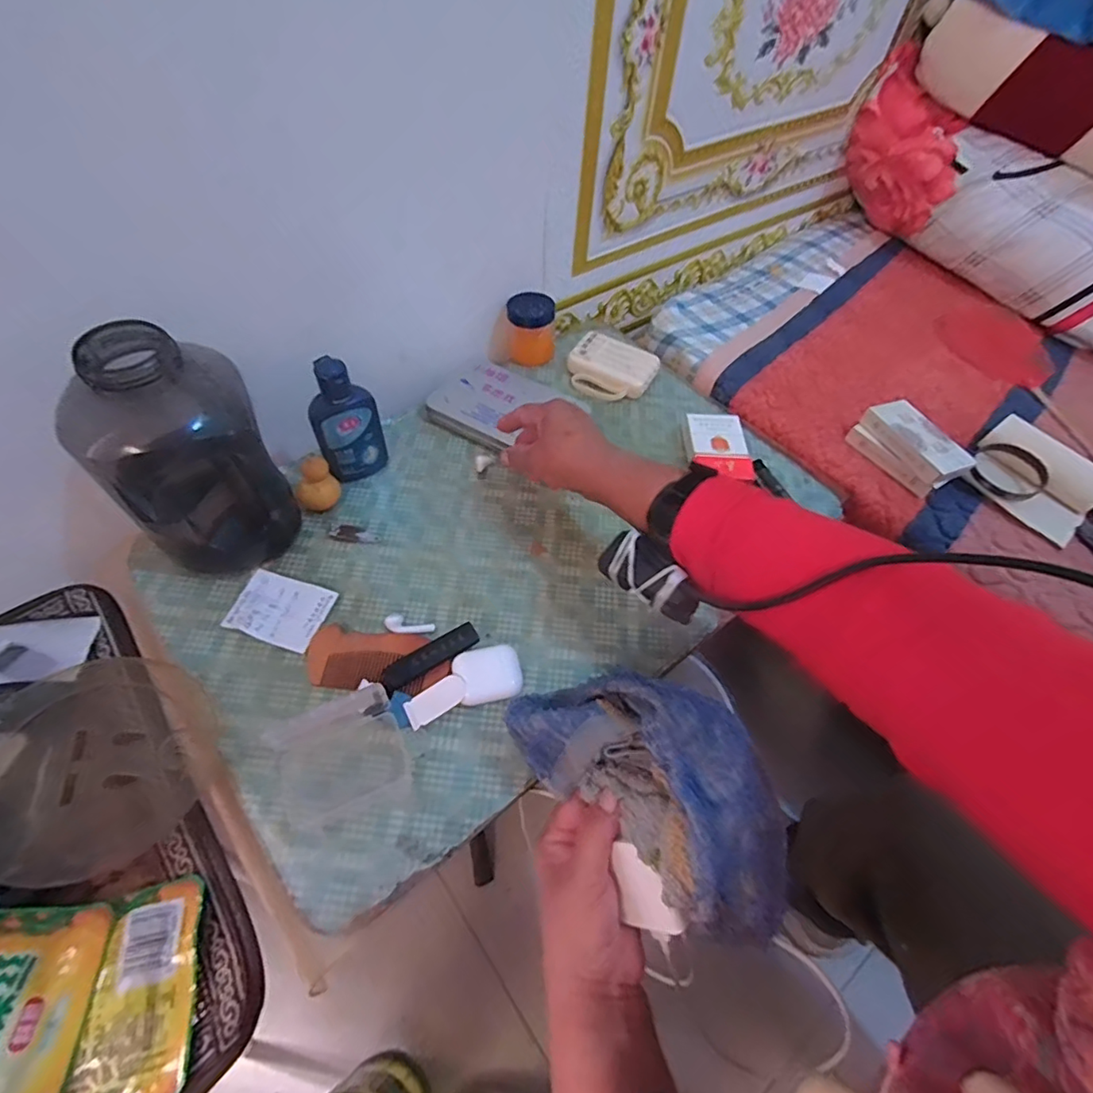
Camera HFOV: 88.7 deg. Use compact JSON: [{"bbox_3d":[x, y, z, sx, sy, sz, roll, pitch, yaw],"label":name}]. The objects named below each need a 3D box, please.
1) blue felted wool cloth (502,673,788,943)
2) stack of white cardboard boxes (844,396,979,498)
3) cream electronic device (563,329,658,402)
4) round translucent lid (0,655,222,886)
[{"bbox_3d":[0.067,0.134,0.336,0.092,0.079,0.187,-37,64,-25],"label":"blue felted wool cloth"},{"bbox_3d":[0.387,-0.105,0.593,0.063,0.042,0.109,-25,60,-19],"label":"stack of white cardboard boxes"},{"bbox_3d":[0.076,-0.209,0.656,0.094,0.033,0.077,28,58,15],"label":"cream electronic device"},{"bbox_3d":[-0.311,0.144,0.383,0.142,0.015,0.142,13,48,-15],"label":"round translucent lid"}]

